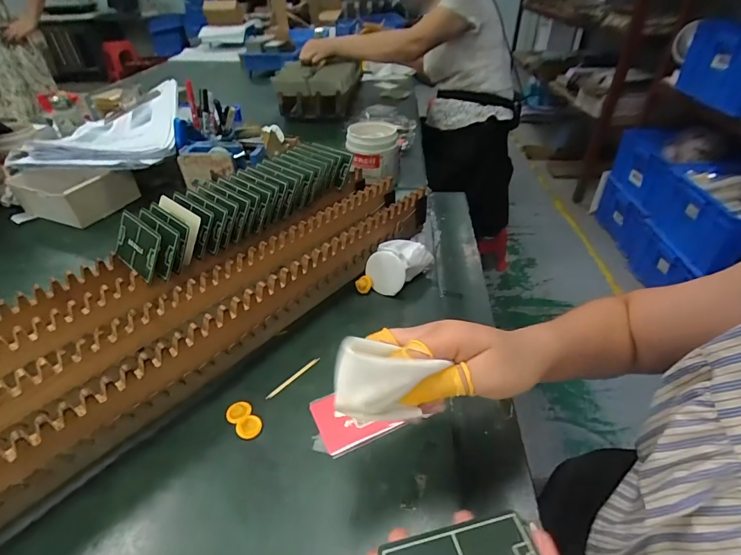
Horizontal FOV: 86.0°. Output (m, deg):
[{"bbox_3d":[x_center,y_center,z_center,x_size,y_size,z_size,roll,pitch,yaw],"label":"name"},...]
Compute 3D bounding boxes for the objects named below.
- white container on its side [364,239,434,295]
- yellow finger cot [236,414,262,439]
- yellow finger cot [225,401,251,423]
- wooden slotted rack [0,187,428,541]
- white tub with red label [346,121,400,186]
[{"bbox_3d":[0.033,-0.013,0.483,0.048,0.053,0.087,29,47,33],"label":"white container on its side"},{"bbox_3d":[-0.104,0.128,0.341,0.020,0.004,0.020,5,51,-6],"label":"yellow finger cot"},{"bbox_3d":[-0.117,0.119,0.352,0.021,0.005,0.019,-19,41,-21],"label":"yellow finger cot"},{"bbox_3d":[-0.138,0.049,0.384,0.072,0.087,0.568,29,47,33],"label":"wooden slotted rack"},{"bbox_3d":[0.004,-0.227,0.719,0.092,0.085,0.075,-3,38,-2],"label":"white tub with red label"}]

